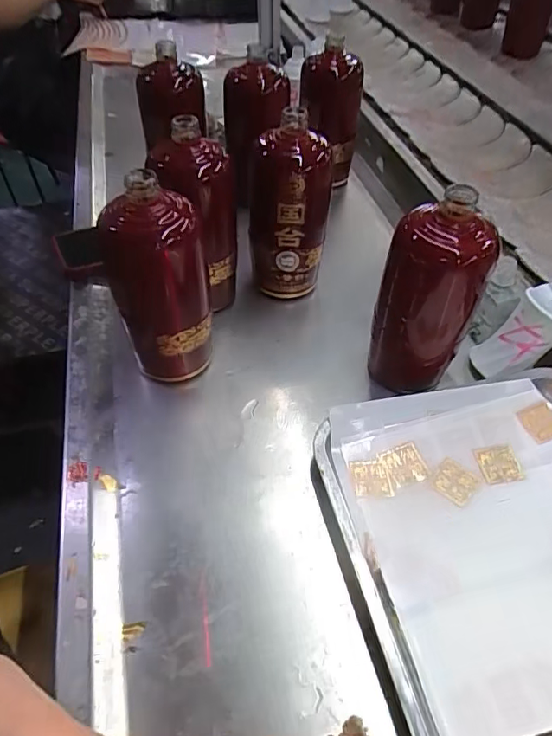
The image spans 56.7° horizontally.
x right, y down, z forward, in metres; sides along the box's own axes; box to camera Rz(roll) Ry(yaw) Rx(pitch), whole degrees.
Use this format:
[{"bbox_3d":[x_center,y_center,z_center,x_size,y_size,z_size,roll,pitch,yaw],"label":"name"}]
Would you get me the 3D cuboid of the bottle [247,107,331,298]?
[{"bbox_3d":[0.015,-0.163,0.541,0.085,0.172,0.069,0,48,2],"label":"bottle"}]

